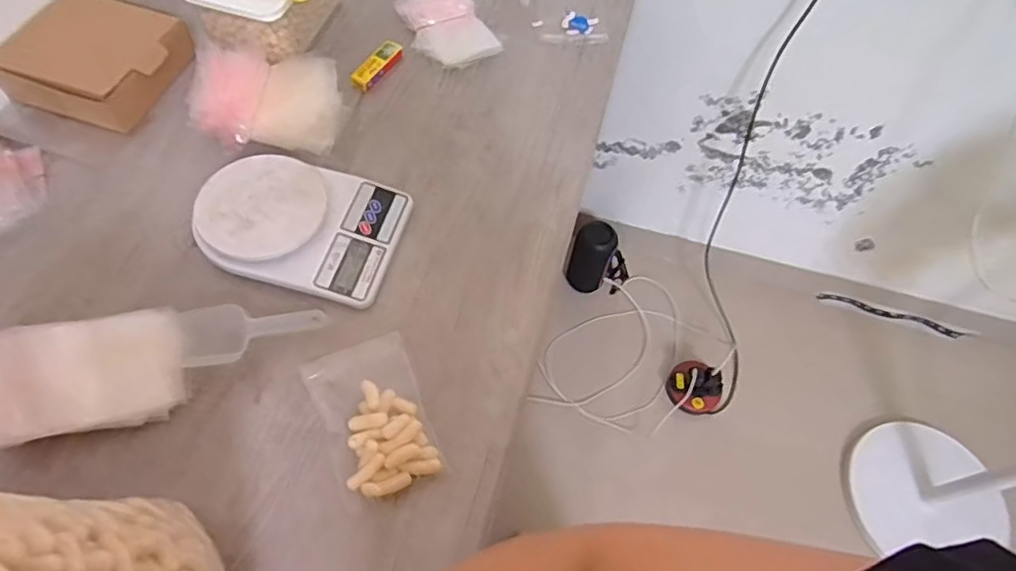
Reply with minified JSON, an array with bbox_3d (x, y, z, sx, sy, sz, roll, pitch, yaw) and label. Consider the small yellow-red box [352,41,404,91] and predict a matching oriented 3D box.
[{"bbox_3d":[-0.174,-0.299,0.805,0.025,0.016,0.090,26,62,10],"label":"small yellow-red box"}]

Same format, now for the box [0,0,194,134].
[{"bbox_3d":[-0.509,-0.282,0.749,0.179,0.064,0.161,20,61,7],"label":"box"}]

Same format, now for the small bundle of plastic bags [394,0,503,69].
[{"bbox_3d":[-0.085,-0.367,0.843,0.102,0.022,0.139,-27,66,-18],"label":"small bundle of plastic bags"}]

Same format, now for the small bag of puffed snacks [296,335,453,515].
[{"bbox_3d":[-0.126,0.123,0.565,0.094,0.022,0.148,-19,64,-14],"label":"small bag of puffed snacks"}]

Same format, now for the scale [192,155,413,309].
[{"bbox_3d":[-0.231,-0.069,0.662,0.217,0.034,0.156,13,61,3],"label":"scale"}]

